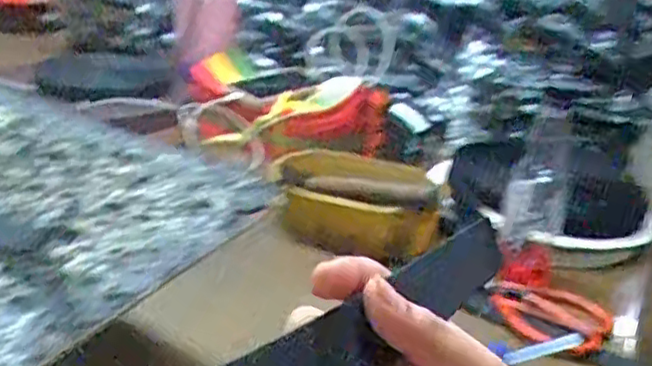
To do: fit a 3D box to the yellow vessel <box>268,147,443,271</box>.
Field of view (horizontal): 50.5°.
[{"bbox_3d":[0.036,0.023,0.757,0.171,0.090,0.097,9,23,11],"label":"yellow vessel"}]

